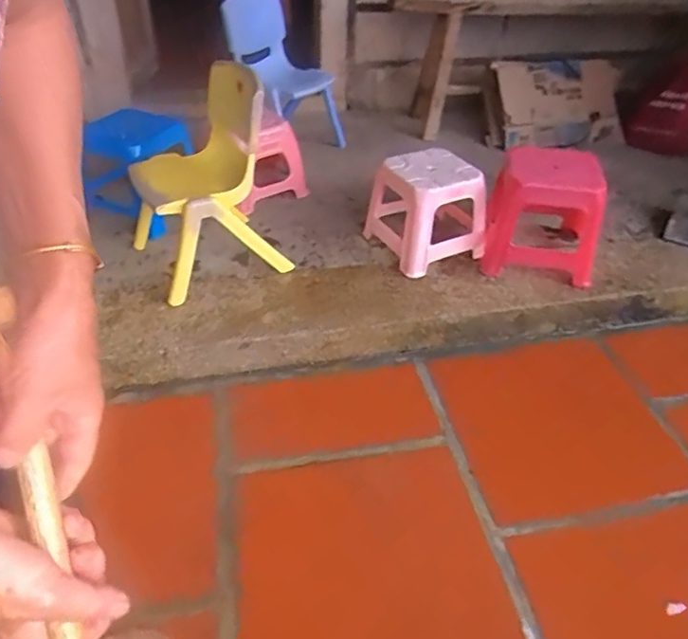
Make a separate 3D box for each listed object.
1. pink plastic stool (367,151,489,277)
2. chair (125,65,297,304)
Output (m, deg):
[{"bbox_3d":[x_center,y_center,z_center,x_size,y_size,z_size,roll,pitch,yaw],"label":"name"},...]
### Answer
[{"bbox_3d":[0.242,-0.319,1.615,0.265,0.265,0.265,-18,43,-22],"label":"pink plastic stool"},{"bbox_3d":[-0.363,-0.374,1.439,0.311,0.458,0.368,-17,43,-21],"label":"chair"}]

